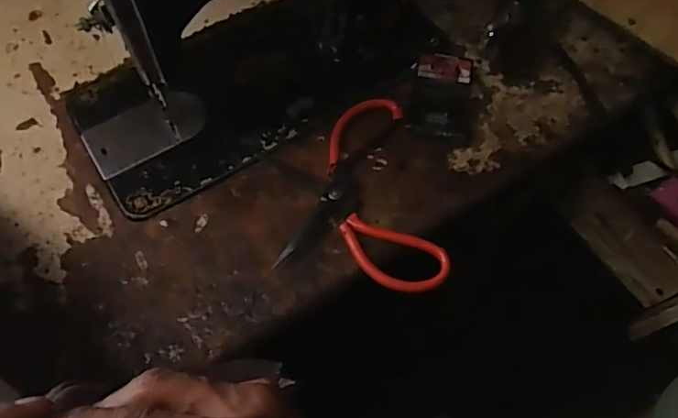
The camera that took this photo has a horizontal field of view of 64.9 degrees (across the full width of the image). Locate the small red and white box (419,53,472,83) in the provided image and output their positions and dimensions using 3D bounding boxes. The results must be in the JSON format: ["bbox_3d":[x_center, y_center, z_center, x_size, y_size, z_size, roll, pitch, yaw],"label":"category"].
[{"bbox_3d":[0.108,-0.143,0.542,0.053,0.012,0.032,14,64,8],"label":"small red and white box"}]

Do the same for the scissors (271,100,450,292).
[{"bbox_3d":[0.015,-0.017,0.482,0.136,0.014,0.195,-4,63,-2],"label":"scissors"}]

